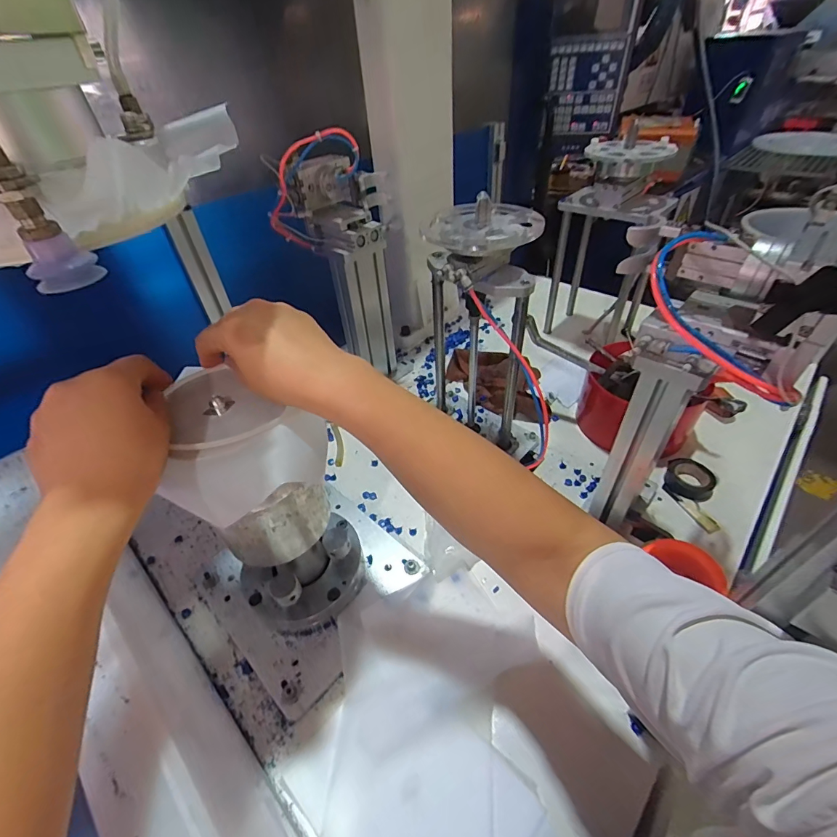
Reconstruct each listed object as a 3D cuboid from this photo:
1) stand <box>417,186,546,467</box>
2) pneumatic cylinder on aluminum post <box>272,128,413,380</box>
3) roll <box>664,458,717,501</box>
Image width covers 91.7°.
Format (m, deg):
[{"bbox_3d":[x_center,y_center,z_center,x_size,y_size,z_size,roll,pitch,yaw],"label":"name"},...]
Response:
[{"bbox_3d":[0.094,-0.101,0.567,0.143,0.353,0.120,-4,43,0],"label":"stand"},{"bbox_3d":[-0.123,-0.226,0.672,0.162,0.394,0.125,-15,44,-11],"label":"pneumatic cylinder on aluminum post"},{"bbox_3d":[0.400,0.088,0.600,0.059,0.024,0.061,-2,43,2],"label":"roll"}]

